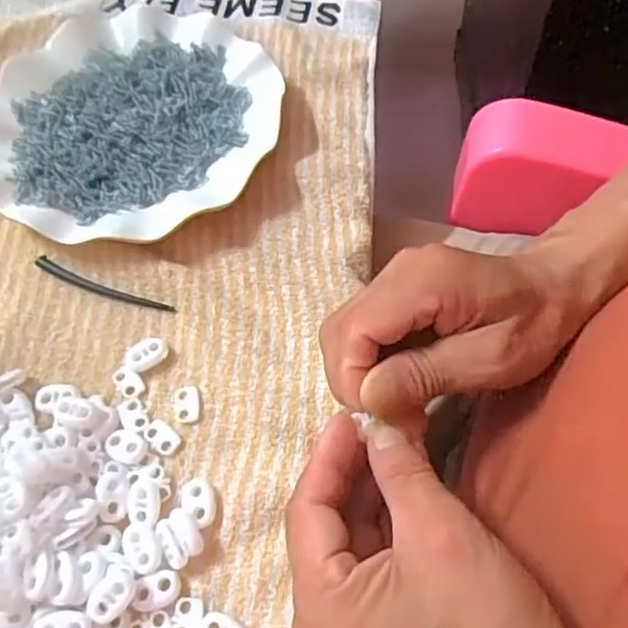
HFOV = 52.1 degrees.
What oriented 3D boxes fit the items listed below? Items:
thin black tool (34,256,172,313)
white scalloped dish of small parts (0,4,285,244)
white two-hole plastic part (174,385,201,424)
[{"bbox_3d":[-0.119,-0.015,0.360,0.088,0.005,0.010,21,65,14],"label":"thin black tool"},{"bbox_3d":[-0.112,-0.118,0.398,0.172,0.020,0.176,-1,62,3],"label":"white scalloped dish of small parts"},{"bbox_3d":[-0.064,0.045,0.325,0.013,0.004,0.020,-9,62,-1],"label":"white two-hole plastic part"}]

